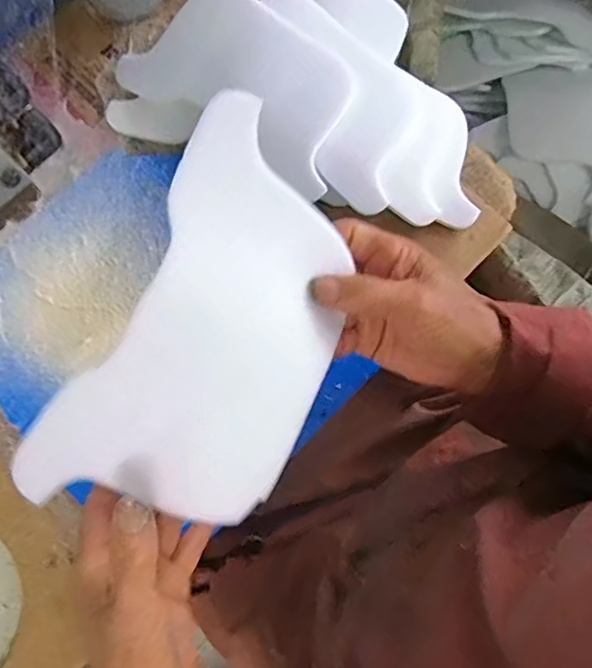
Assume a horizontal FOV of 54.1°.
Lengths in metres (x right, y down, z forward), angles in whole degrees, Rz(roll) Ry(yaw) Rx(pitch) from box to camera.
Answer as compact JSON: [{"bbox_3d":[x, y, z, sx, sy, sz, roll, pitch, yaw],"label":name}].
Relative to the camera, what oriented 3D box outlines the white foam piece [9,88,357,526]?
[{"bbox_3d":[-0.042,0.002,0.328,0.127,0.015,0.224,29,86,-12],"label":"white foam piece"}]

